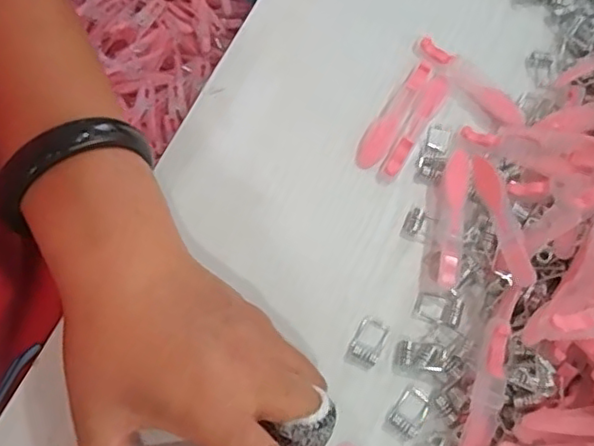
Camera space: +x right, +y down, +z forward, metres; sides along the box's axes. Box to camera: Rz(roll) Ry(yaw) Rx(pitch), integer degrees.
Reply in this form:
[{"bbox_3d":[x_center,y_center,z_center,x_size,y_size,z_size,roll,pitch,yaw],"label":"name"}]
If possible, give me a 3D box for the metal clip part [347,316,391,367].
[{"bbox_3d":[0.037,0.059,0.313,0.015,0.005,0.022,29,71,5],"label":"metal clip part"}]

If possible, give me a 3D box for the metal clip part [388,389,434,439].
[{"bbox_3d":[0.056,0.091,0.303,0.016,0.006,0.022,37,72,7],"label":"metal clip part"}]

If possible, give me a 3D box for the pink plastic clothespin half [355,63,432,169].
[{"bbox_3d":[0.056,-0.063,0.360,0.015,0.004,0.077,31,71,5],"label":"pink plastic clothespin half"}]

